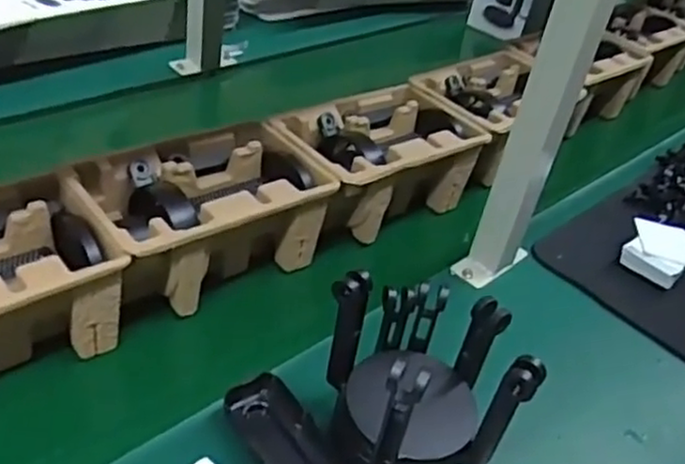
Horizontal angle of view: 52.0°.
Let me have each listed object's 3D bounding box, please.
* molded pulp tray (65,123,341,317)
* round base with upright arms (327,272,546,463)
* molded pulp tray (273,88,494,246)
[{"bbox_3d":[-0.133,-0.010,0.680,0.229,0.110,0.144,-19,39,-37],"label":"molded pulp tray"},{"bbox_3d":[0.057,0.109,0.528,0.116,0.135,0.119,5,30,-3],"label":"round base with upright arms"},{"bbox_3d":[0.041,-0.074,0.806,0.222,0.112,0.154,-22,41,-40],"label":"molded pulp tray"}]

